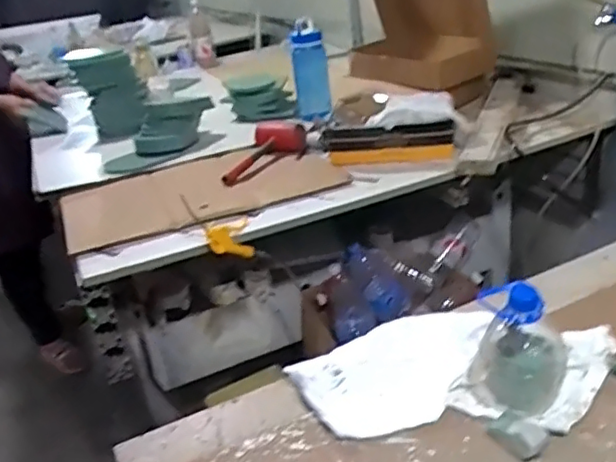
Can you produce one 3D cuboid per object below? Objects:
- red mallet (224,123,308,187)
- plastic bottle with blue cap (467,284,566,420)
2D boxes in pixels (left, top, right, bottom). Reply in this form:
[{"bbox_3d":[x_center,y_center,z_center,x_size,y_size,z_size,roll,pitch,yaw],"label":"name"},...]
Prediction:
[{"bbox_3d":[-0.098,-0.196,1.616,0.137,0.090,0.302,1,27,18],"label":"red mallet"},{"bbox_3d":[0.241,0.123,0.703,0.090,0.144,0.086,-21,29,-26],"label":"plastic bottle with blue cap"}]

